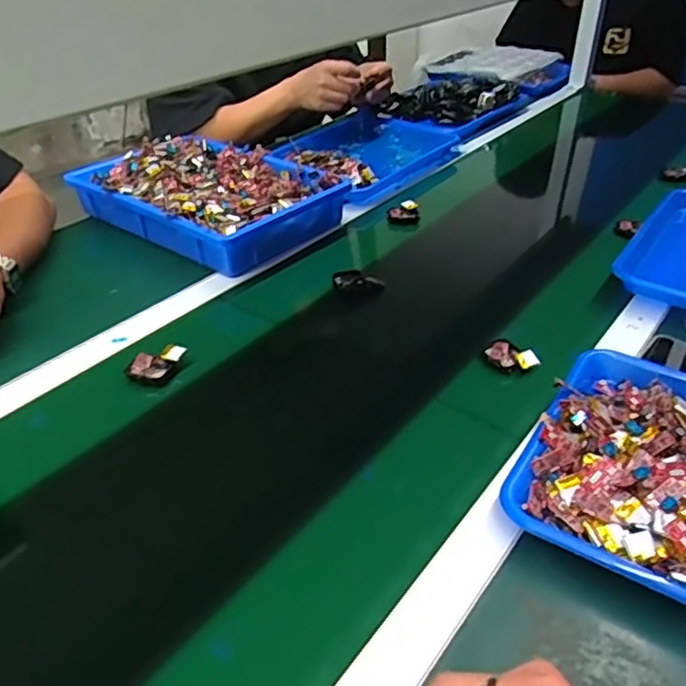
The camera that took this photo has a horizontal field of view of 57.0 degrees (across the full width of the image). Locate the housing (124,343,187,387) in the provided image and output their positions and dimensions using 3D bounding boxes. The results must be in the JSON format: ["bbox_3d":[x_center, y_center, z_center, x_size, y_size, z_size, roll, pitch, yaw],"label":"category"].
[{"bbox_3d":[-0.193,0.020,0.649,0.046,0.016,0.053,12,37,16],"label":"housing"}]

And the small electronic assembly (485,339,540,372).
[{"bbox_3d":[0.175,0.014,0.658,0.054,0.010,0.034,33,63,33],"label":"small electronic assembly"}]

